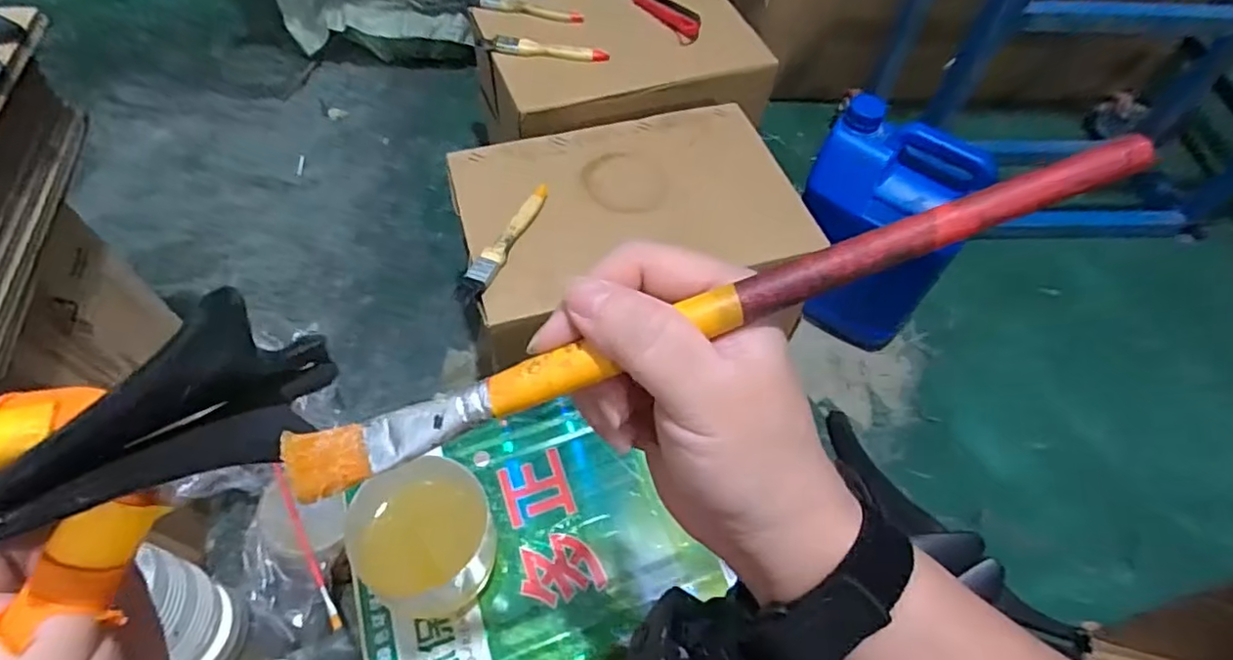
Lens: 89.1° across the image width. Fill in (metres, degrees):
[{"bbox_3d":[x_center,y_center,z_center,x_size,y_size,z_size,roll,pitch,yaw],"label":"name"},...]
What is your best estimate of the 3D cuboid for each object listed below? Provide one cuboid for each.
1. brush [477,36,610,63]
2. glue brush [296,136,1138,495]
[{"bbox_3d":[-0.097,-0.363,0.811,0.175,0.019,0.029,9,57,3],"label":"brush"},{"bbox_3d":[0.026,-0.004,0.197,0.278,0.013,0.017,-21,59,3],"label":"glue brush"}]

